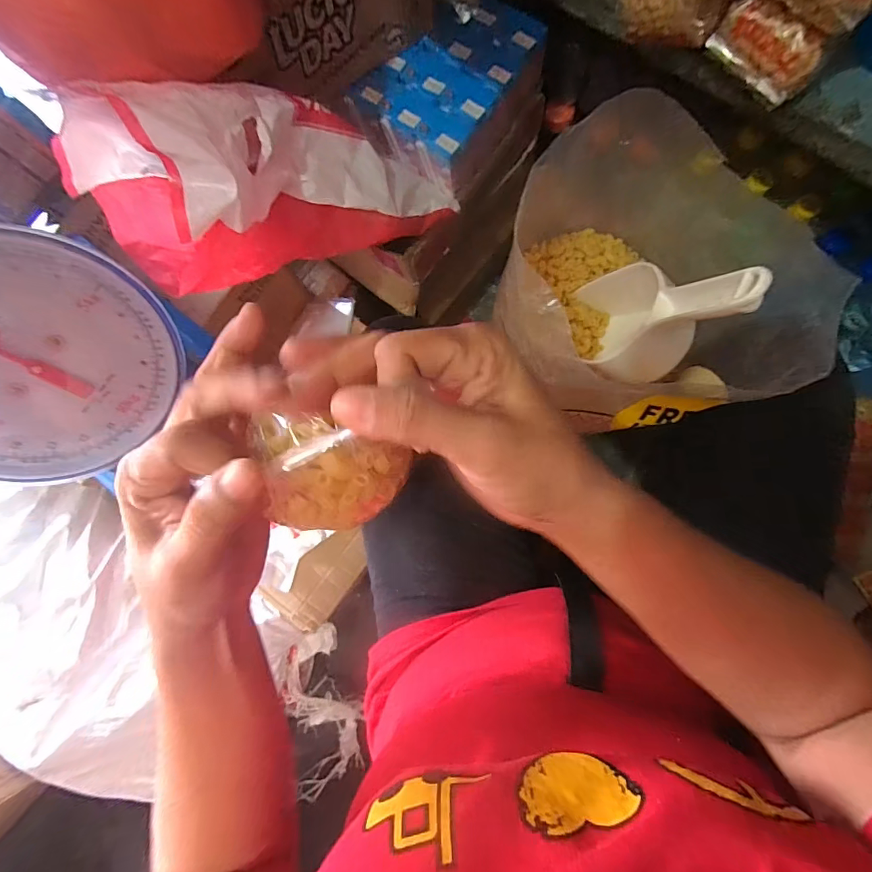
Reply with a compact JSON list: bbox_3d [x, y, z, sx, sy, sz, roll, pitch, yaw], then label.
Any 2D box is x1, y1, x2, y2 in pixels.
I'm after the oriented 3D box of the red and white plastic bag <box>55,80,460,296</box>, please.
[{"bbox_3d":[-0.131,-0.229,0.410,0.318,0.159,0.126,-21,79,-32],"label":"red and white plastic bag"}]

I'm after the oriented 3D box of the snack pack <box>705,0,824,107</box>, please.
[{"bbox_3d":[0.265,-0.311,0.357,0.081,0.044,0.022,43,88,9],"label":"snack pack"}]

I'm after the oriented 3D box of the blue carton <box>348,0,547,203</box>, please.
[{"bbox_3d":[0.017,-0.369,0.479,0.131,0.070,0.168,36,87,9],"label":"blue carton"}]

